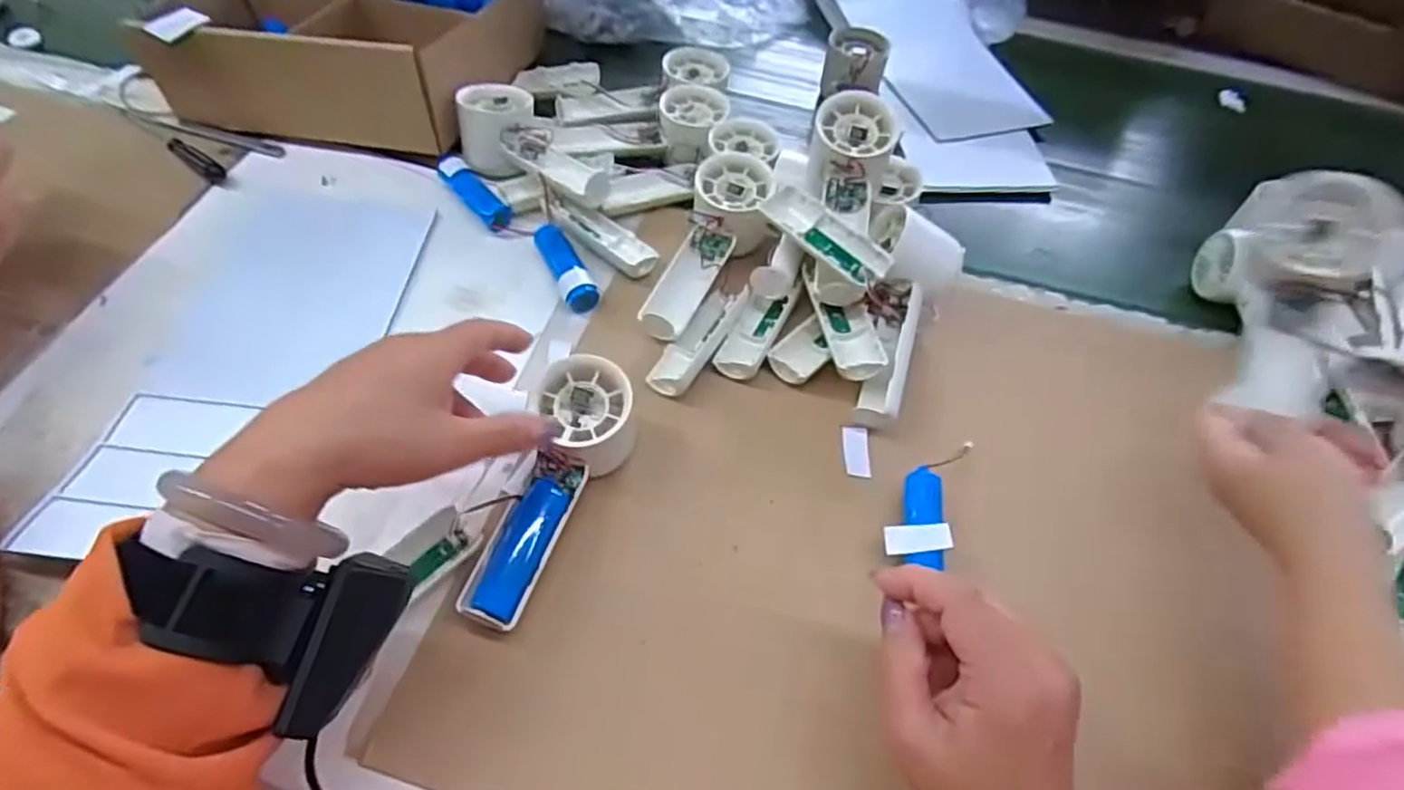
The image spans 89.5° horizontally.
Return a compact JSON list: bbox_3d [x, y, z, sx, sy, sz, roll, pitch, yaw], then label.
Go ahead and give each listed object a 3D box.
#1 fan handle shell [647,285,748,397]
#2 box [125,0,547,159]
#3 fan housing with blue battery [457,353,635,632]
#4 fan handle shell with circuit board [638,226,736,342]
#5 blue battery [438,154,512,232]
[{"bbox_3d":[-0.002,-0.039,0.475,0.027,0.018,0.094,25,57,13],"label":"fan handle shell"},{"bbox_3d":[-0.295,-0.317,0.606,0.261,0.084,0.248,9,55,2],"label":"box"},{"bbox_3d":[-0.083,0.054,0.399,0.048,0.049,0.151,19,68,9],"label":"fan housing with blue battery"},{"bbox_3d":[-0.011,-0.078,0.494,0.034,0.022,0.095,22,57,12],"label":"fan handle shell with circuit board"},{"bbox_3d":[-0.176,-0.156,0.545,0.022,0.016,0.081,-34,63,-24],"label":"blue battery"}]

